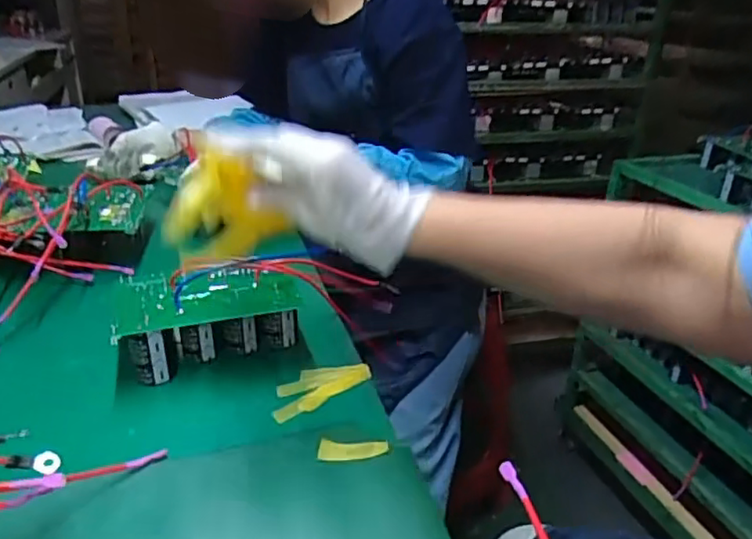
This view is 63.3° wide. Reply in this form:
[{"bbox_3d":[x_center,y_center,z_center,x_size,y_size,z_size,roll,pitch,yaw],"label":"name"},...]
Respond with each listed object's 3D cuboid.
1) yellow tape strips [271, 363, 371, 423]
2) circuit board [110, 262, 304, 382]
[{"bbox_3d":[-0.051,0.097,0.512,0.090,0.010,0.046,-21,34,-39],"label":"yellow tape strips"},{"bbox_3d":[-0.153,0.038,0.557,0.158,0.060,0.102,-8,28,-20],"label":"circuit board"}]

